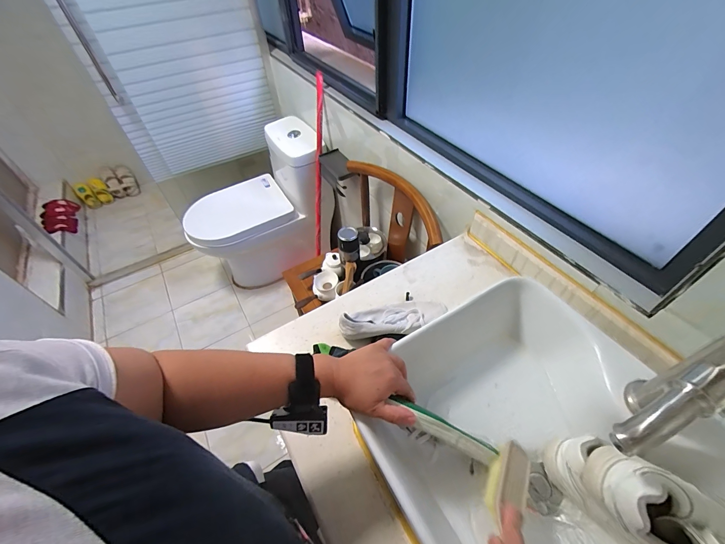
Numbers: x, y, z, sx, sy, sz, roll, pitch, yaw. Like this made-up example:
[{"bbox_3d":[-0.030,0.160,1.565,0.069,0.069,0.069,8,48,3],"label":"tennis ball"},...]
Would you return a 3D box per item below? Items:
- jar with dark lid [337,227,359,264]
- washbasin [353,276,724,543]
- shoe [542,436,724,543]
[{"bbox_3d":[-0.042,-0.082,0.998,0.063,0.101,0.053,-5,50,-2],"label":"jar with dark lid"},{"bbox_3d":[0.241,0.261,0.407,0.368,0.123,0.482,-26,53,-19],"label":"washbasin"},{"bbox_3d":[0.340,0.277,0.350,0.233,0.146,0.094,27,56,23],"label":"shoe"}]

